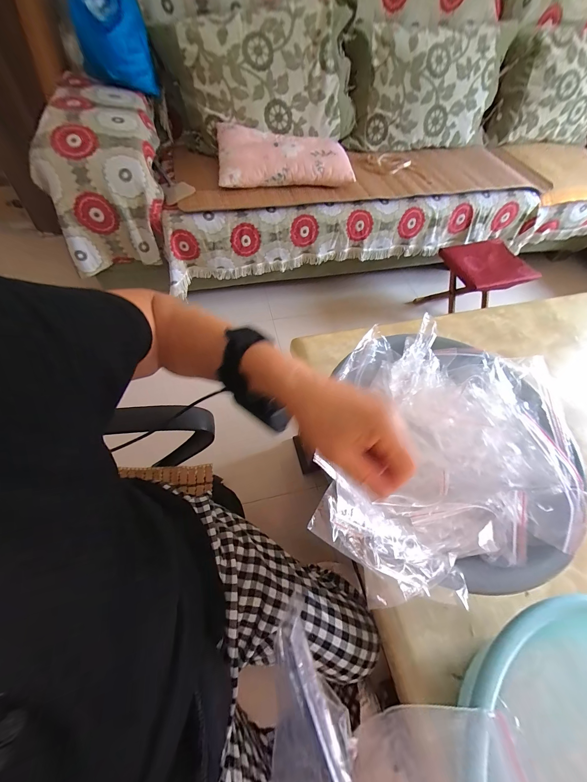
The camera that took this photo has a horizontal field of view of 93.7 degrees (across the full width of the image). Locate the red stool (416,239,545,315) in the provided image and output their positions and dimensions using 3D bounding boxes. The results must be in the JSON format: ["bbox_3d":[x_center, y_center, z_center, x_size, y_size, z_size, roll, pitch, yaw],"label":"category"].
[{"bbox_3d":[0.909,-0.532,1.387,0.350,0.294,0.284,-11,60,-10],"label":"red stool"}]

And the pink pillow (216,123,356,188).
[{"bbox_3d":[-0.047,-0.972,1.131,0.527,0.095,0.341,-7,60,-8],"label":"pink pillow"}]

